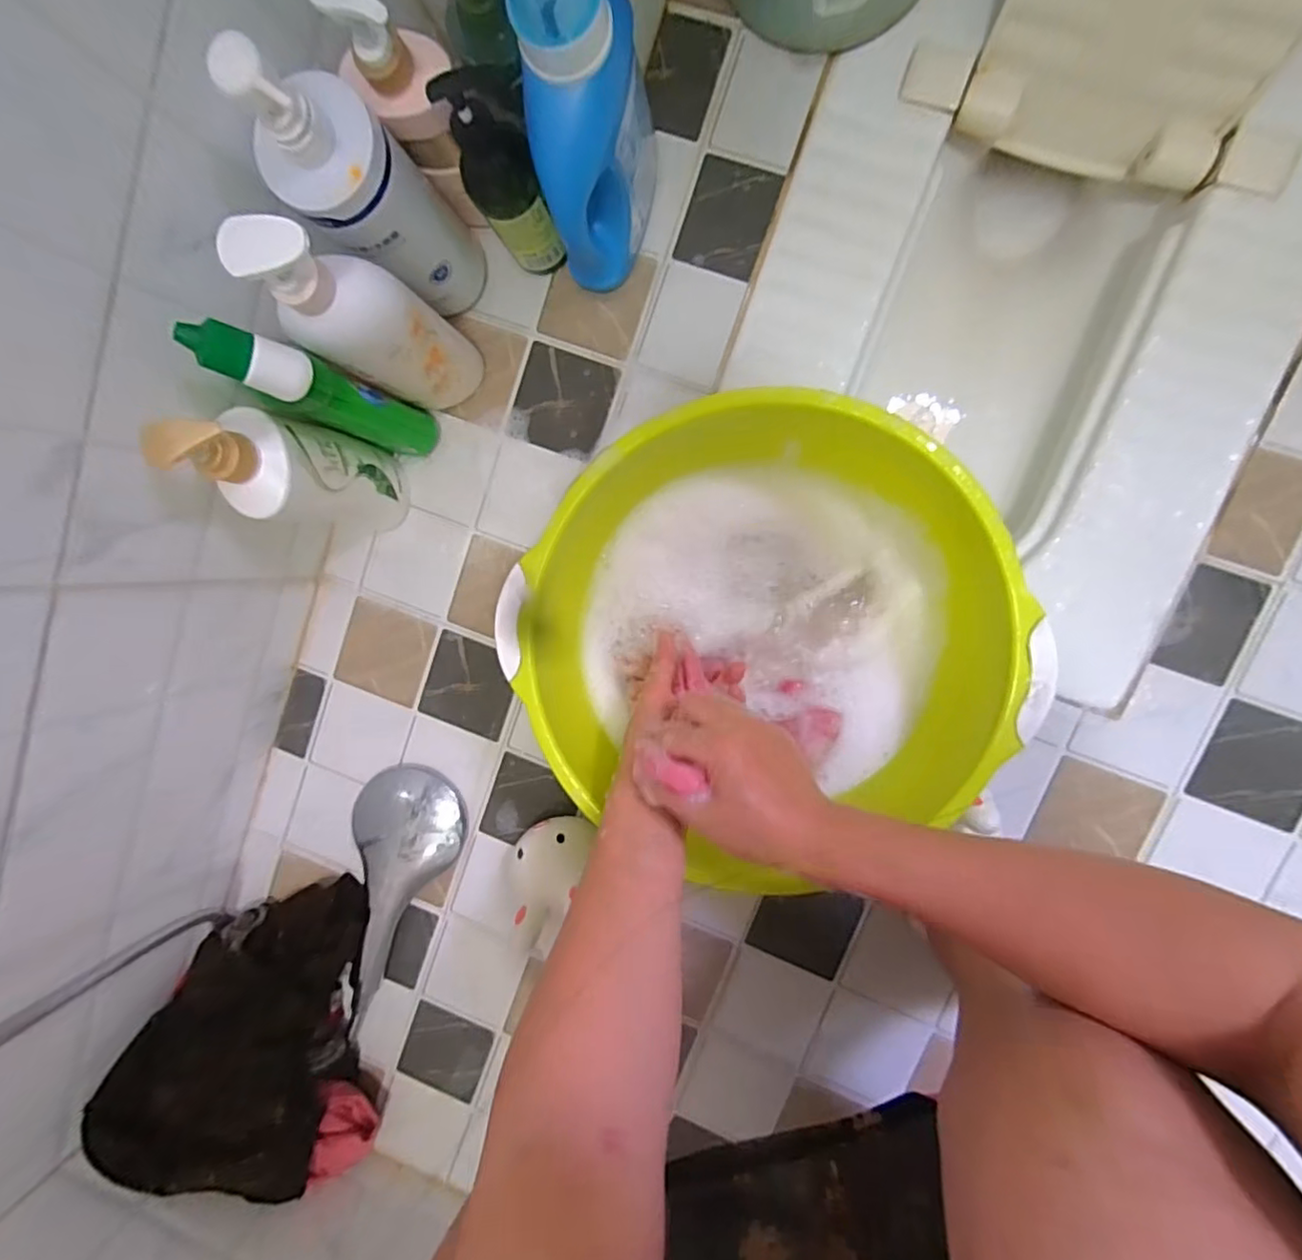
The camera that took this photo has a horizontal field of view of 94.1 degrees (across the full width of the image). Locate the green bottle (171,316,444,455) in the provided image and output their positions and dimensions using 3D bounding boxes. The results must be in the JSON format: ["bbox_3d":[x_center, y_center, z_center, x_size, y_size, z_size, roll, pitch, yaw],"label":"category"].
[{"bbox_3d":[-0.252,-0.182,0.487,0.065,0.233,0.046,15,97,7],"label":"green bottle"}]

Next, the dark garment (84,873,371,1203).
[{"bbox_3d":[-0.415,0.412,0.639,0.241,0.122,0.299,16,97,7],"label":"dark garment"}]

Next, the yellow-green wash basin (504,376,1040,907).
[{"bbox_3d":[0.086,0.007,0.502,0.348,0.133,0.348,1,95,9],"label":"yellow-green wash basin"}]

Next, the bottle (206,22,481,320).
[{"bbox_3d":[-0.202,-0.315,0.464,0.086,0.268,0.078,-39,88,10],"label":"bottle"}]

